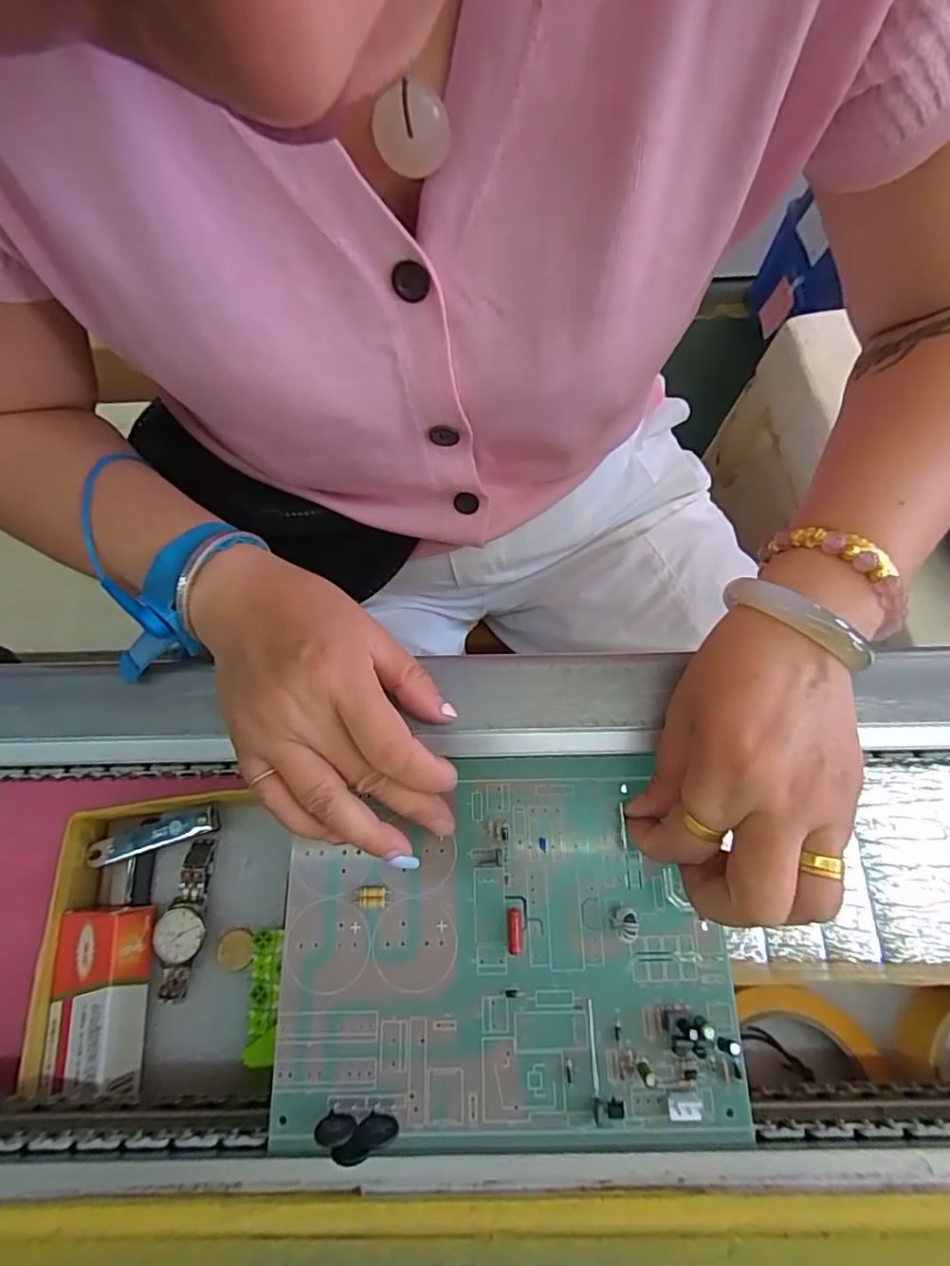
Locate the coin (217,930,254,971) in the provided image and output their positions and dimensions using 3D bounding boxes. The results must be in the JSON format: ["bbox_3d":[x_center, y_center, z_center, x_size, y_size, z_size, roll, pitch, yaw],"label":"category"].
[{"bbox_3d":[-0.130,0.173,0.306,0.019,0.004,0.019,0,72,0],"label":"coin"}]

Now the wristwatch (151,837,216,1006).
[{"bbox_3d":[-0.160,0.157,0.307,0.027,0.011,0.077,-5,72,-2],"label":"wristwatch"}]

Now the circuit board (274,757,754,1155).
[{"bbox_3d":[0.011,0.127,0.233,0.182,0.016,0.144,-1,72,-1],"label":"circuit board"}]

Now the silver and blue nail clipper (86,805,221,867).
[{"bbox_3d":[-0.183,0.116,0.320,0.078,0.020,0.015,-15,72,-5],"label":"silver and blue nail clipper"}]

